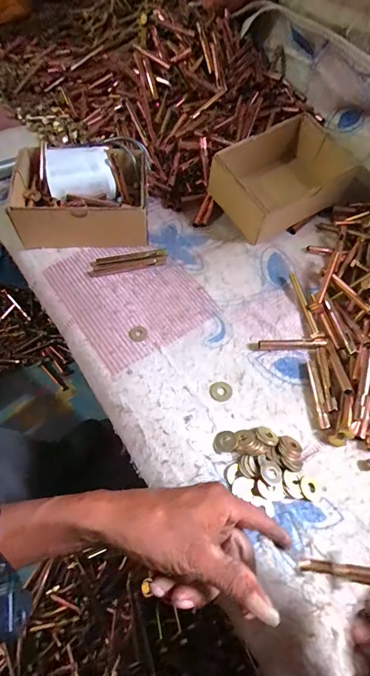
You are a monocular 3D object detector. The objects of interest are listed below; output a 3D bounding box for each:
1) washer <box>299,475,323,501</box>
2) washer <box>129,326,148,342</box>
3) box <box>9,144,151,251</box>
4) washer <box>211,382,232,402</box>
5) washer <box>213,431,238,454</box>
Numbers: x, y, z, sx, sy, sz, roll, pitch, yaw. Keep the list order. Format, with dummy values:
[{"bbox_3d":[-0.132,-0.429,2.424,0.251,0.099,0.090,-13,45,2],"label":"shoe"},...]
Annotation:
[{"bbox_3d":[0.127,0.152,0.372,0.026,0.004,0.023,5,63,-19],"label":"washer"},{"bbox_3d":[-0.059,-0.006,0.464,0.023,0.004,0.021,2,55,-3],"label":"washer"},{"bbox_3d":[-0.150,-0.215,0.549,0.180,0.100,0.154,-3,56,-6],"label":"box"},{"bbox_3d":[0.043,0.062,0.432,0.025,0.004,0.025,2,55,-3],"label":"washer"},{"bbox_3d":[0.043,0.111,0.394,0.023,0.004,0.025,2,55,-3],"label":"washer"}]

